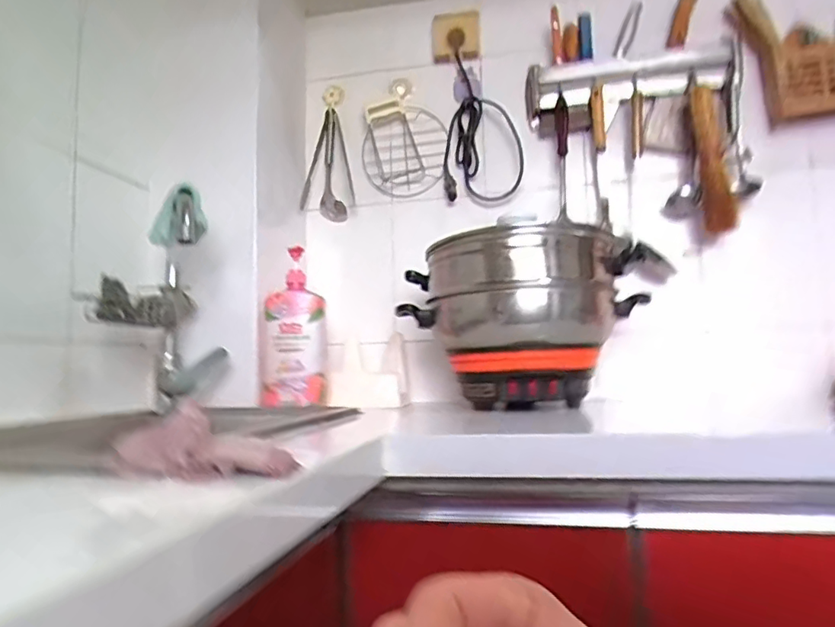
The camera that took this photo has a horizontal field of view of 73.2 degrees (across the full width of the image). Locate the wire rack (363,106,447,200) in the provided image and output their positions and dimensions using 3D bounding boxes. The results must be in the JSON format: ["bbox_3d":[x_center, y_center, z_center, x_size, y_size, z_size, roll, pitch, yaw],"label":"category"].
[{"bbox_3d":[-0.028,-0.332,1.163,0.166,0.180,0.013,10,13,10],"label":"wire rack"}]

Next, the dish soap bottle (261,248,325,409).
[{"bbox_3d":[-0.219,0.034,0.999,0.107,0.249,0.063,0,-7,-17],"label":"dish soap bottle"}]

